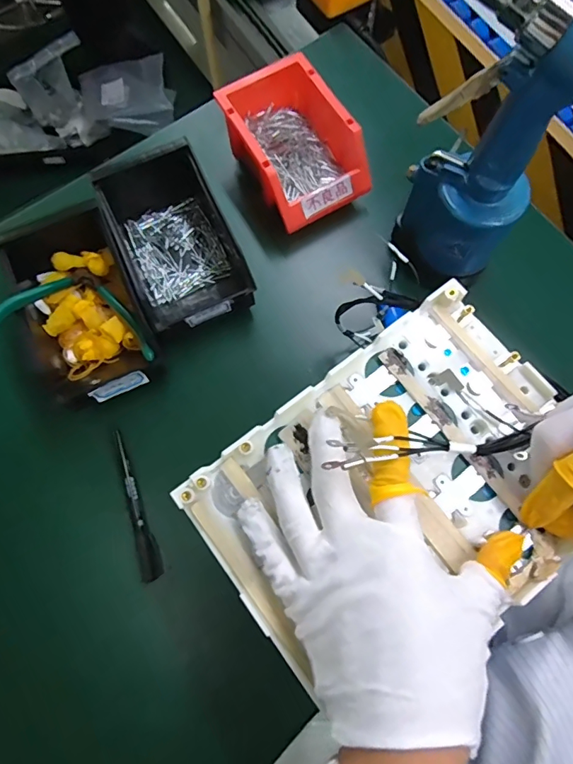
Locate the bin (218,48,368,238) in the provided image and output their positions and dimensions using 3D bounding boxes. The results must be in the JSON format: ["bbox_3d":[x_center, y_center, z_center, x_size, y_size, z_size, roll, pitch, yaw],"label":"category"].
[{"bbox_3d":[0.001,-0.256,0.491,0.117,0.060,0.170,-31,76,-7],"label":"bin"}]

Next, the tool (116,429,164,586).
[{"bbox_3d":[-0.143,0.115,0.431,0.017,0.016,0.137,-22,75,-4],"label":"tool"}]

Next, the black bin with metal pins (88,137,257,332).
[{"bbox_3d":[-0.106,-0.128,0.471,0.098,0.085,0.153,-24,75,-5],"label":"black bin with metal pins"}]

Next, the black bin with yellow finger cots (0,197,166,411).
[{"bbox_3d":[-0.196,-0.076,0.445,0.112,0.066,0.188,-22,75,-5],"label":"black bin with yellow finger cots"}]

